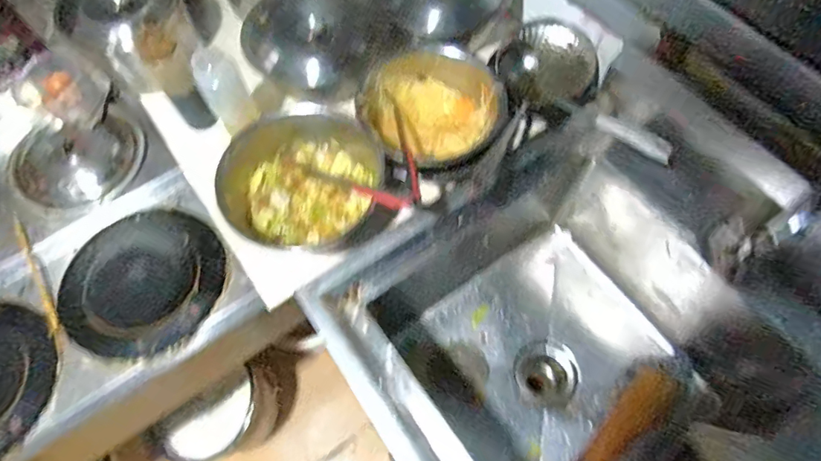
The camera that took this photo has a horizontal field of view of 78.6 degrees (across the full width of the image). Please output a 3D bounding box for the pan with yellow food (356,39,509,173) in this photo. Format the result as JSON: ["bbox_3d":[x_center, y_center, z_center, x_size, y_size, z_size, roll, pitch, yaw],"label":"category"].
[{"bbox_3d":[0.041,-0.198,0.821,0.237,0.072,0.234,40,72,19],"label":"pan with yellow food"}]

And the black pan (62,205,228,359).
[{"bbox_3d":[-0.459,0.085,0.868,0.272,0.025,0.259,26,68,14],"label":"black pan"}]

